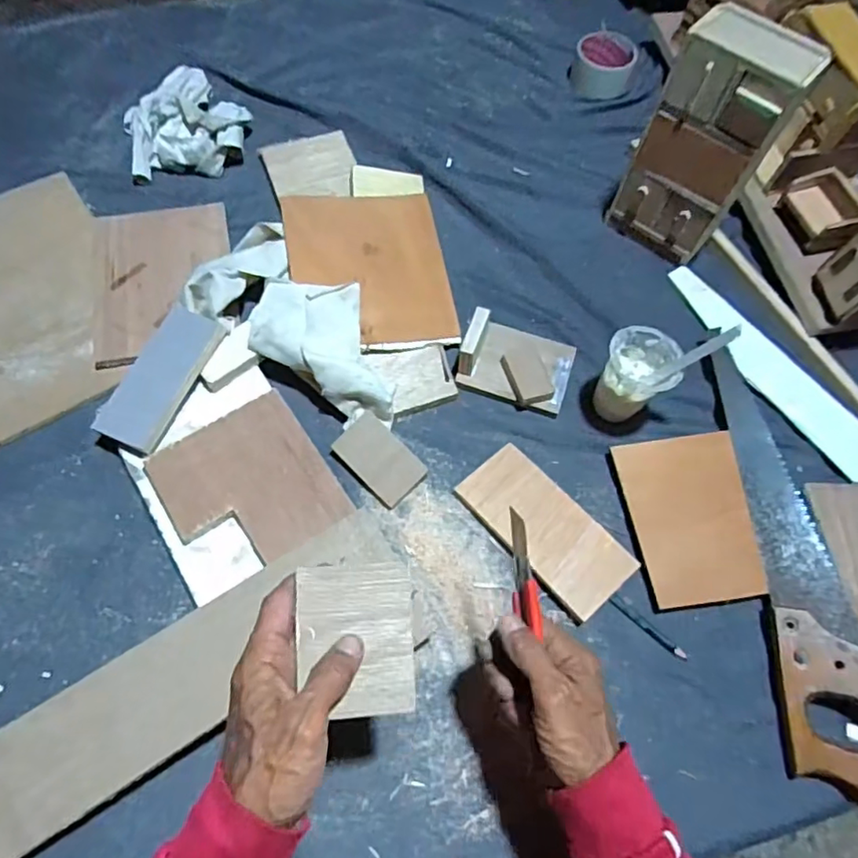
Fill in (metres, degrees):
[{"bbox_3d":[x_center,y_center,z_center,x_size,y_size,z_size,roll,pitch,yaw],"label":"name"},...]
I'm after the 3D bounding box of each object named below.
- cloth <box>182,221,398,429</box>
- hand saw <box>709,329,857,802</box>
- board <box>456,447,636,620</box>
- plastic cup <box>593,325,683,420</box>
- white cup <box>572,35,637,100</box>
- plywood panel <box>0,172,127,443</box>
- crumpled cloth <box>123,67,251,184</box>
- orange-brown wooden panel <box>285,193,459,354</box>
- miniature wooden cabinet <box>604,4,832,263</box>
[{"bbox_3d":[-0.122,-0.115,0.619,0.253,0.055,0.131,33,68,13],"label":"cloth"},{"bbox_3d":[0.353,0.099,0.541,0.093,0.039,0.419,2,64,-1],"label":"hand saw"},{"bbox_3d":[0.111,0.095,0.561,0.079,0.020,0.167,-38,72,-18],"label":"board"},{"bbox_3d":[0.207,-0.050,0.595,0.067,0.087,0.065,1,64,-2],"label":"plastic cup"},{"bbox_3d":[0.252,-0.520,0.839,0.083,0.046,0.081,1,64,-2],"label":"white cup"},{"bbox_3d":[-0.473,-0.140,0.650,0.233,0.021,0.327,-29,69,-15],"label":"plywood panel"},{"bbox_3d":[-0.318,-0.411,0.761,0.158,0.042,0.187,-16,66,-10],"label":"crumpled cloth"},{"bbox_3d":[-0.066,-0.178,0.653,0.169,0.007,0.193,-7,75,-12],"label":"orange-brown wooden panel"},{"bbox_3d":[0.285,-0.291,0.617,0.119,0.248,0.039,35,68,13],"label":"miniature wooden cabinet"}]

